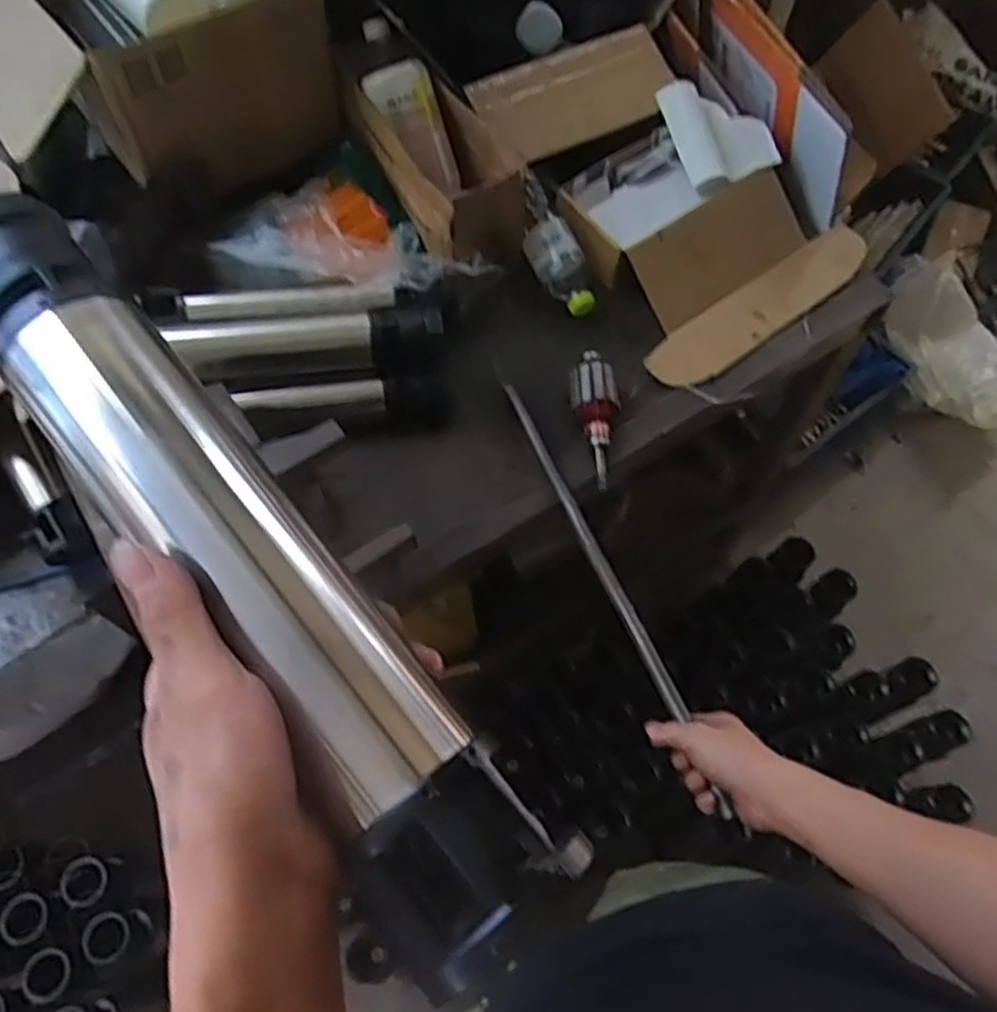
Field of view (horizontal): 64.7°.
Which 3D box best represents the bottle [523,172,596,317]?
[{"bbox_3d":[0.067,-0.321,0.970,0.057,0.046,0.183,-20,84,-13],"label":"bottle"}]

